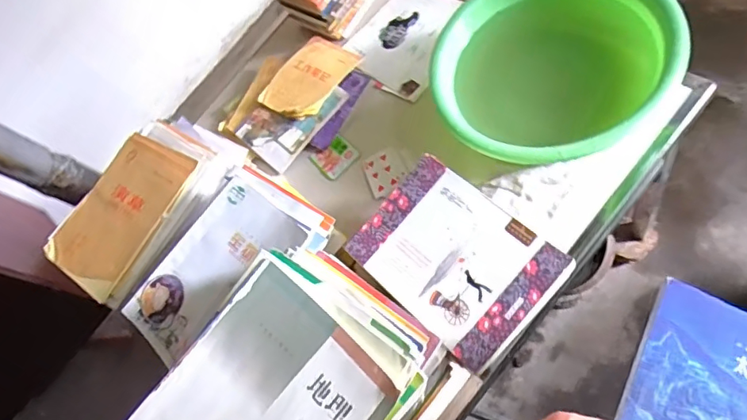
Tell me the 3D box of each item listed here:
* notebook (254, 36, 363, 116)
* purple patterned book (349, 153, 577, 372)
[{"bbox_3d":[-0.123,-0.251,0.982,0.126,0.032,0.174,35,82,19],"label":"notebook"},{"bbox_3d":[0.095,0.056,0.634,0.234,0.008,0.165,41,91,29],"label":"purple patterned book"}]

